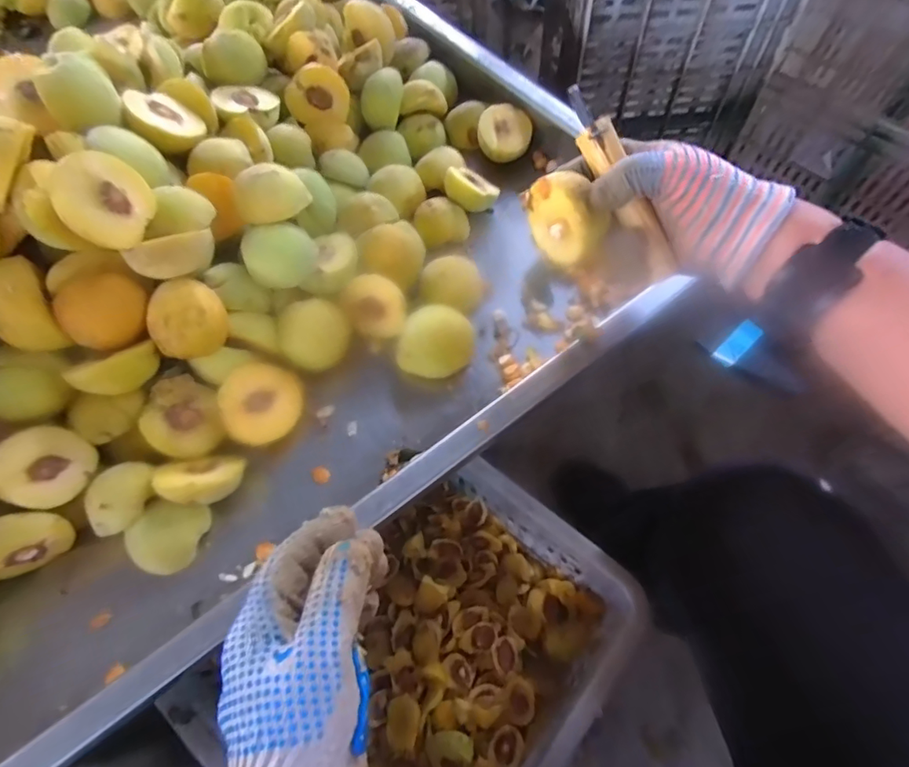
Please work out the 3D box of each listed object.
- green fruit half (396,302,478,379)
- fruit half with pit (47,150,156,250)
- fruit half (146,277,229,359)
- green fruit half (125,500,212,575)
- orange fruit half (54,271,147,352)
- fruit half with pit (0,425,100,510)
[{"bbox_3d":[-0.015,-0.035,0.433,0.058,0.039,0.057,-1,63,2],"label":"green fruit half"},{"bbox_3d":[-0.248,-0.129,0.353,0.030,0.060,0.059,11,63,27],"label":"fruit half with pit"},{"bbox_3d":[-0.206,-0.050,0.394,0.032,0.059,0.050,5,22,45],"label":"fruit half"},{"bbox_3d":[-0.217,0.112,0.380,0.047,0.027,0.053,15,65,10],"label":"green fruit half"},{"bbox_3d":[-0.266,-0.056,0.386,0.057,0.054,0.030,-31,29,-22],"label":"orange fruit half"},{"bbox_3d":[-0.313,0.065,0.383,0.032,0.058,0.058,-20,42,39],"label":"fruit half with pit"}]

